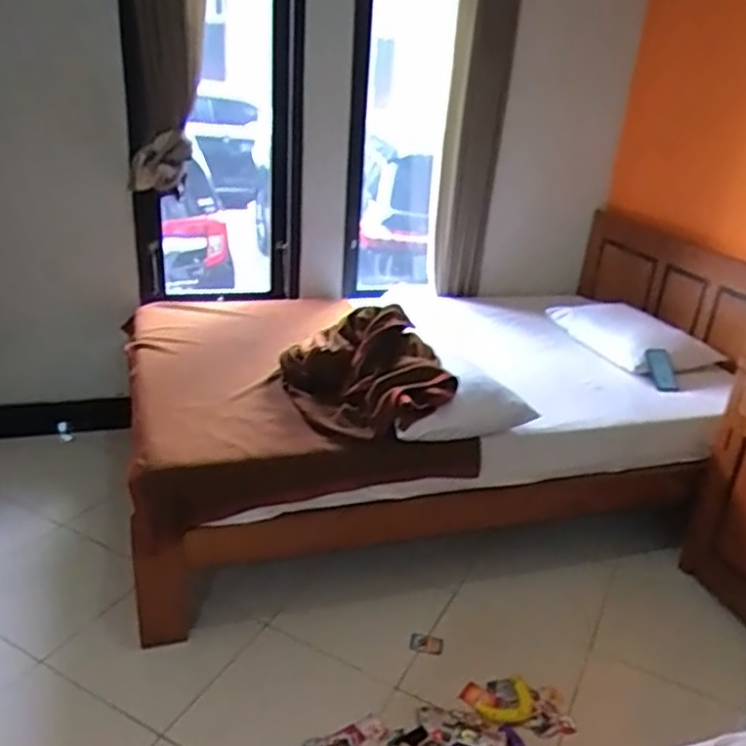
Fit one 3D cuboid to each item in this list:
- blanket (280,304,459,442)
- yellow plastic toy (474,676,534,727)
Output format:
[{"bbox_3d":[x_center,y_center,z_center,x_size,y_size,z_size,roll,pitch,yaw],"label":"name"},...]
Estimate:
[{"bbox_3d":[-0.020,-0.004,1.967,0.420,0.234,0.446,-1,25,-12],"label":"blanket"},{"bbox_3d":[0.330,0.819,1.701,0.156,0.027,0.102,-13,29,-32],"label":"yellow plastic toy"}]

